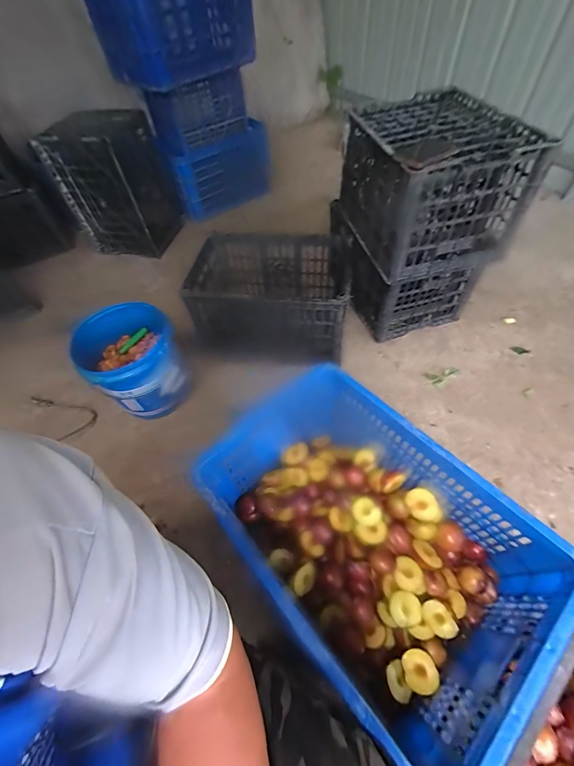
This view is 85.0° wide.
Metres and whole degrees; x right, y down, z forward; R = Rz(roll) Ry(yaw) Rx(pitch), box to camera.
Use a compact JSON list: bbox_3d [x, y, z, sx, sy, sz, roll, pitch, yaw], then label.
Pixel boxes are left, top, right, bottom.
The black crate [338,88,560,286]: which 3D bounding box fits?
[{"bbox_3d":[0.378,-0.583,0.912,0.358,0.292,0.479,-10,57,-5],"label":"black crate"}]

